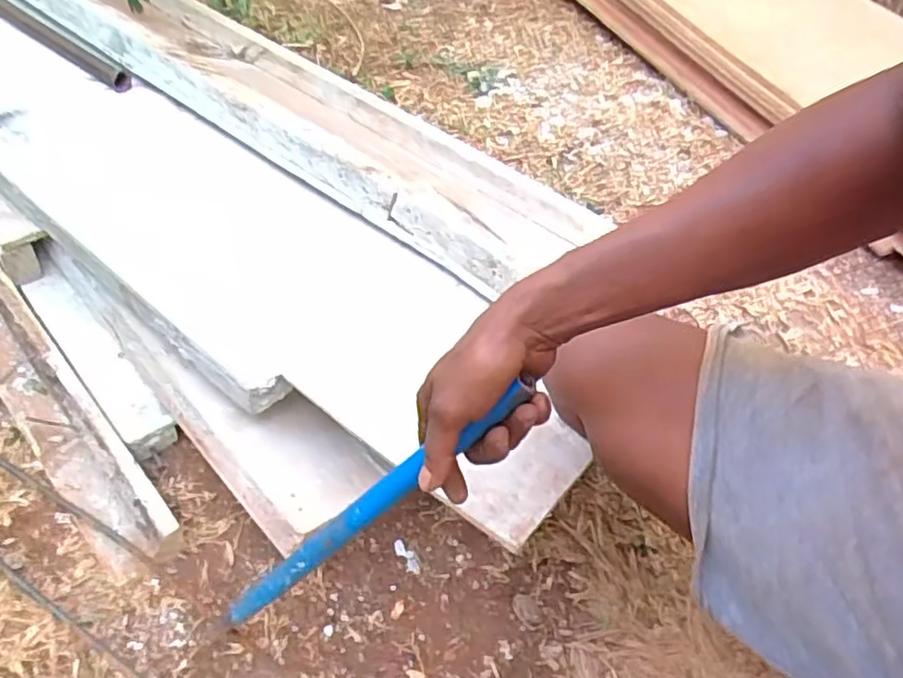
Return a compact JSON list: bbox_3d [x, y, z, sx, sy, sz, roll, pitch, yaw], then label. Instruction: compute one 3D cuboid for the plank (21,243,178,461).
[{"bbox_3d":[-0.472,0.018,0.859,0.060,0.054,0.358,-33,57,-29],"label":"plank"}]

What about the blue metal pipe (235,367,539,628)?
[{"bbox_3d":[-0.070,0.138,0.514,0.023,0.351,0.021,27,32,-40],"label":"blue metal pipe"}]

